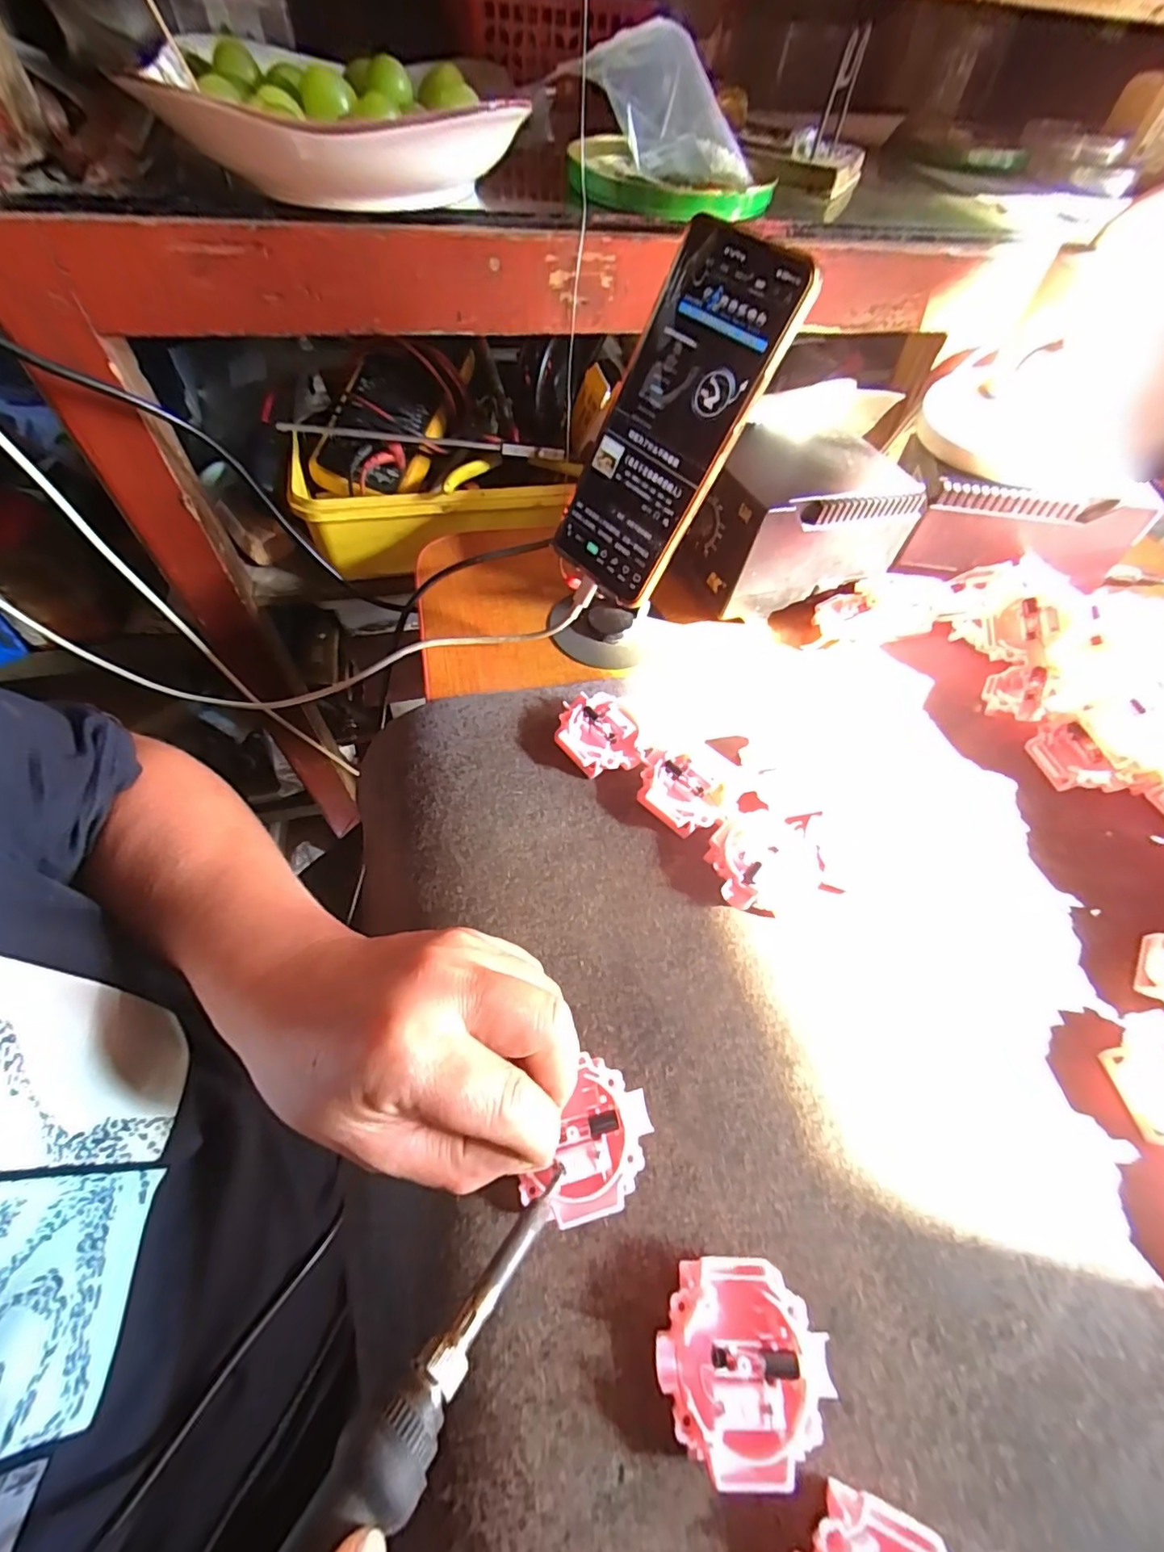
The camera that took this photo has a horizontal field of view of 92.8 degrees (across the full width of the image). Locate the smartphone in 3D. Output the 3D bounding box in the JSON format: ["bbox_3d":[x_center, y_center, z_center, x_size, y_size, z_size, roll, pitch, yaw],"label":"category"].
[{"bbox_3d":[0.042,-0.181,0.292,0.075,0.167,0.010,47,34,22],"label":"smartphone"}]

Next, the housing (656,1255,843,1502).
[{"bbox_3d":[0.053,0.194,0.184,0.054,0.015,0.052,2,57,-4],"label":"housing"}]

